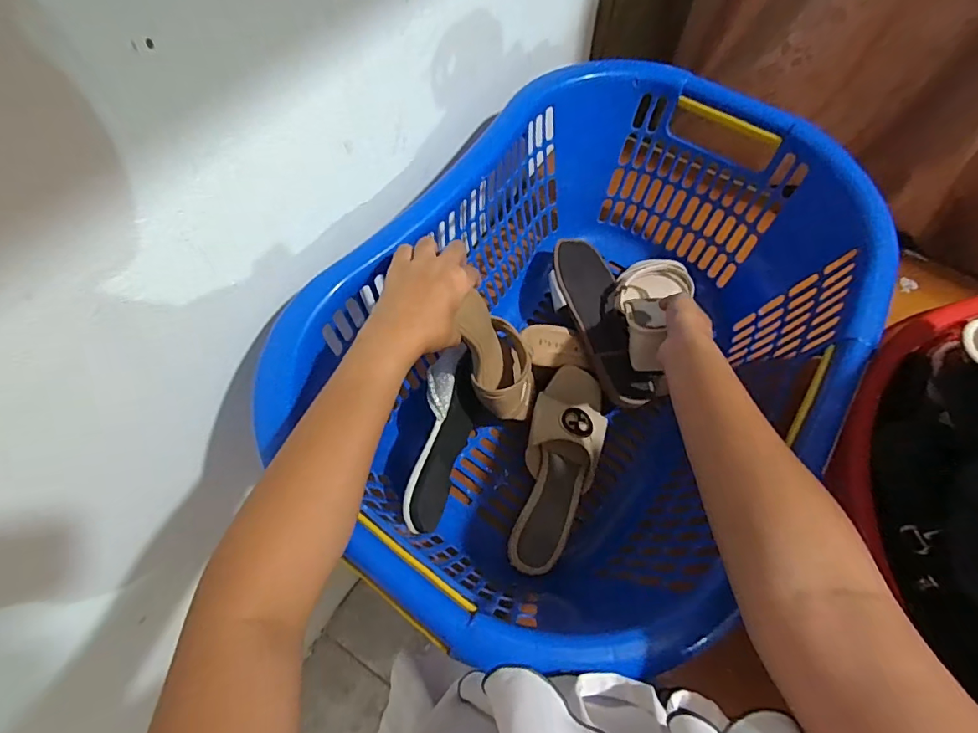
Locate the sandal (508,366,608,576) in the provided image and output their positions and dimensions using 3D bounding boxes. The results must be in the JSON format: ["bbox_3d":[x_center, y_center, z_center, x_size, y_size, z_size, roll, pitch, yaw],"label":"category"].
[{"bbox_3d":[0.079,0.107,0.522,0.078,0.046,0.219,14,64,5],"label":"sandal"}]

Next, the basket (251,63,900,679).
[{"bbox_3d":[0.105,-0.023,0.506,0.392,0.234,0.576,36,68,15],"label":"basket"}]

